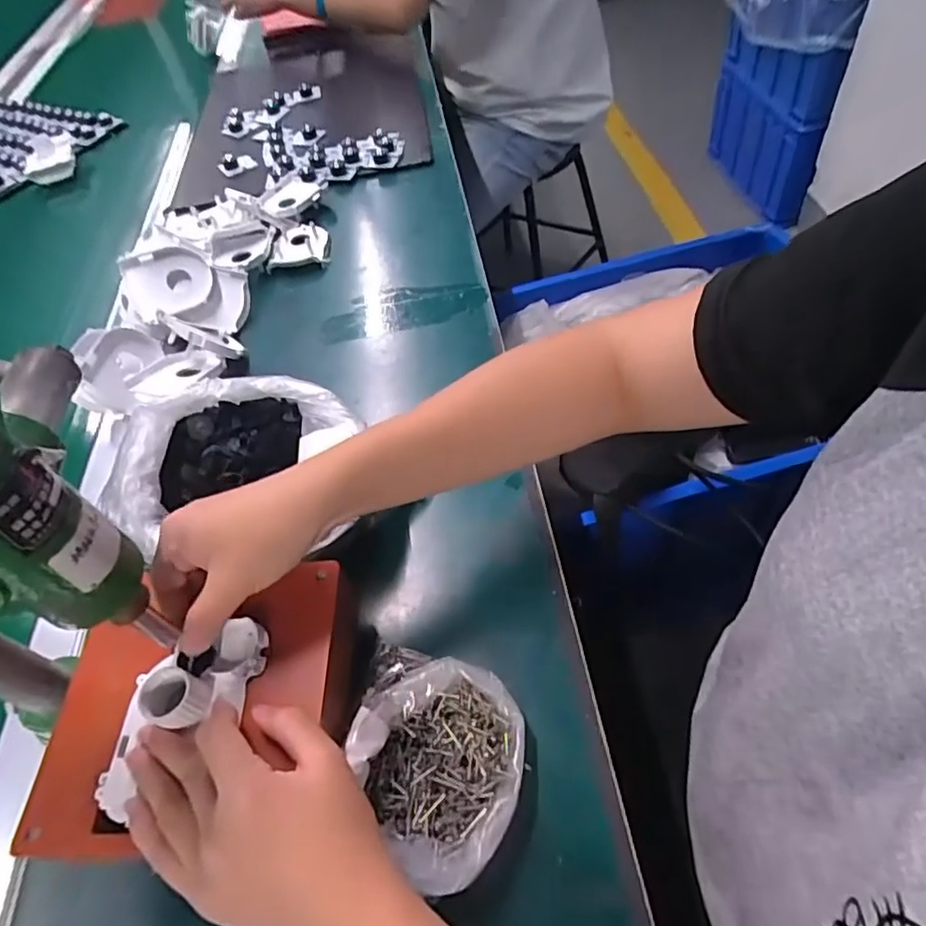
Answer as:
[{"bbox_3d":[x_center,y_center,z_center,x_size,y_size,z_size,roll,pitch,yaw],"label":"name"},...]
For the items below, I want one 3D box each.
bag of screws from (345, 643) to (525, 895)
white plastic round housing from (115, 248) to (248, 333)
[{"bbox_3d":[-0.022,0.165,0.347,0.113,0.041,0.109,16,57,20],"label":"bag of screws"},{"bbox_3d":[-0.288,-0.179,0.637,0.125,0.032,0.082,10,83,-14],"label":"white plastic round housing"}]

